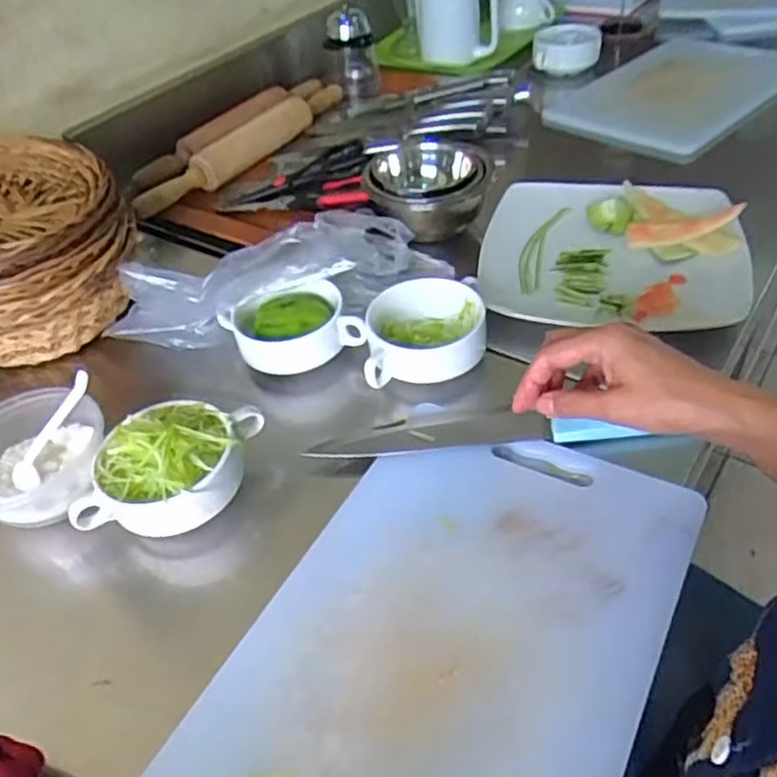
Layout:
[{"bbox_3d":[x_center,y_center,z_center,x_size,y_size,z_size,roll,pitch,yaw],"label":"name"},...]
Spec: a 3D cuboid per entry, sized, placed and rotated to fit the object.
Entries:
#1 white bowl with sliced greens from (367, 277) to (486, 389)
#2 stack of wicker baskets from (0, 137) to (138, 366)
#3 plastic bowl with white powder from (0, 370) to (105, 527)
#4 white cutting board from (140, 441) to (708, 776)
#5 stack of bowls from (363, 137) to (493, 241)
[{"bbox_3d":[0.033,-0.047,0.590,0.102,0.046,0.096,-2,47,2],"label":"white bowl with sliced greens"},{"bbox_3d":[-0.370,-0.138,0.664,0.210,0.123,0.206,-30,47,-22],"label":"stack of wicker baskets"},{"bbox_3d":[-0.279,0.051,0.517,0.105,0.043,0.102,-4,43,4],"label":"plastic bowl with white powder"},{"bbox_3d":[0.037,0.155,0.410,0.224,0.008,0.348,20,51,23],"label":"white cutting board"},{"bbox_3d":[0.045,-0.221,0.755,0.135,0.070,0.136,-8,43,1],"label":"stack of bowls"}]

